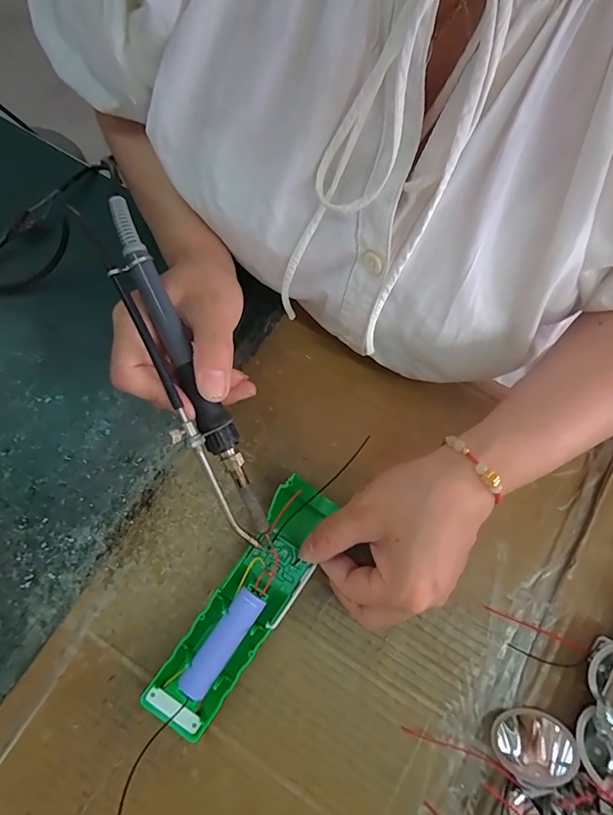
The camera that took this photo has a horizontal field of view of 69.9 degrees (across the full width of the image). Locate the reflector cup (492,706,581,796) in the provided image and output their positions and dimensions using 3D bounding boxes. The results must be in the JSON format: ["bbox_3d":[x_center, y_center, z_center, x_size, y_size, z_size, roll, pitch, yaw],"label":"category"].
[{"bbox_3d":[0.129,0.193,0.249,0.017,0.044,0.036,8,42,-42],"label":"reflector cup"}]

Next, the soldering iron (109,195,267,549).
[{"bbox_3d":[-0.067,-0.017,0.236,0.027,0.019,0.194,-24,94,-11],"label":"soldering iron"}]

